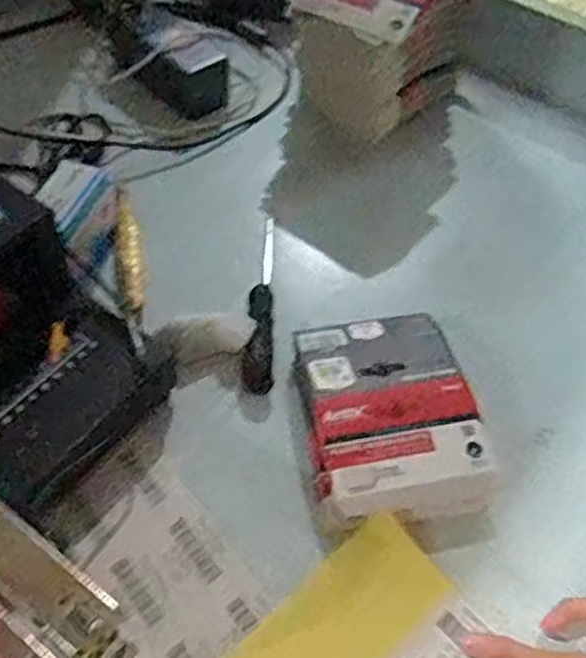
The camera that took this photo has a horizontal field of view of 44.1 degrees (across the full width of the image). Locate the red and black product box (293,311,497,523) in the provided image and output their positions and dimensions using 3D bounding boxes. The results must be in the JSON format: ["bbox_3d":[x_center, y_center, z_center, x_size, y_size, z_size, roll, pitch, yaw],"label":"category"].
[{"bbox_3d":[0.063,0.054,0.475,0.108,0.034,0.140,-8,55,-10],"label":"red and black product box"}]

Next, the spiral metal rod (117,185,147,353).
[{"bbox_3d":[-0.126,-0.056,0.566,0.018,0.017,0.163,-6,54,-9],"label":"spiral metal rod"}]

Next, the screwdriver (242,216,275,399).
[{"bbox_3d":[-0.024,-0.027,0.546,0.020,0.018,0.166,3,53,-2],"label":"screwdriver"}]

